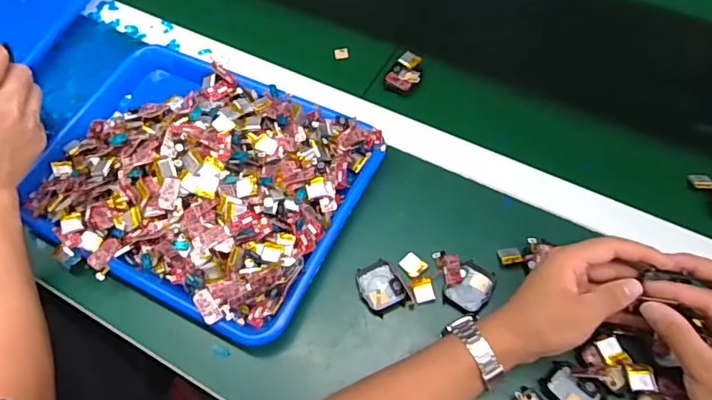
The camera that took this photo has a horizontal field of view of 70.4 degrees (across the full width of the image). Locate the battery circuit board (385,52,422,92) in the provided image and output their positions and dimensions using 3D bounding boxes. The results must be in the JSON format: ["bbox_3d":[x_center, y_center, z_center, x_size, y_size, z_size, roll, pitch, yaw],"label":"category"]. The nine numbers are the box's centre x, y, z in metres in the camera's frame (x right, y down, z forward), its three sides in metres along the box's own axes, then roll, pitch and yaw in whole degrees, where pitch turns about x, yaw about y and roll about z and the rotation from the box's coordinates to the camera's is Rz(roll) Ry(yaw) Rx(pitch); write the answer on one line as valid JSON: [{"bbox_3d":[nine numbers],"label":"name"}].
[{"bbox_3d":[0.059,-0.151,0.592,0.036,0.009,0.052,26,66,17],"label":"battery circuit board"}]

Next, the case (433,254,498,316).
[{"bbox_3d":[0.095,0.075,0.466,0.060,0.009,0.047,28,67,18],"label":"case"}]

